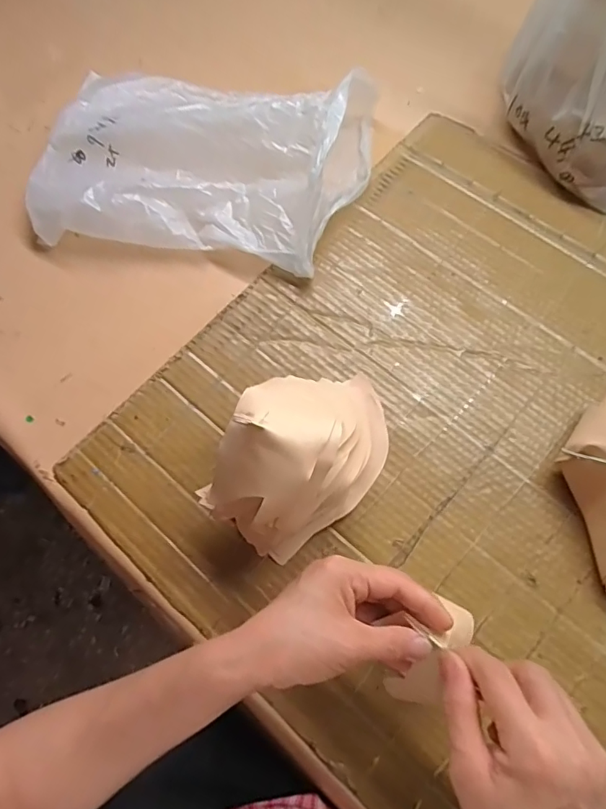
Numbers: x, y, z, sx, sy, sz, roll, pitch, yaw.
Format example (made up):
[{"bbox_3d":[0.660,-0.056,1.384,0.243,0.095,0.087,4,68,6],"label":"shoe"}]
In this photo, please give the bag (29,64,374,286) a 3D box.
[{"bbox_3d":[-0.110,-0.281,0.541,0.354,0.086,0.250,10,69,5],"label":"bag"}]

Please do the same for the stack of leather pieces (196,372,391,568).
[{"bbox_3d":[0.007,0.028,0.396,0.111,0.130,0.181,39,75,15],"label":"stack of leather pieces"}]

